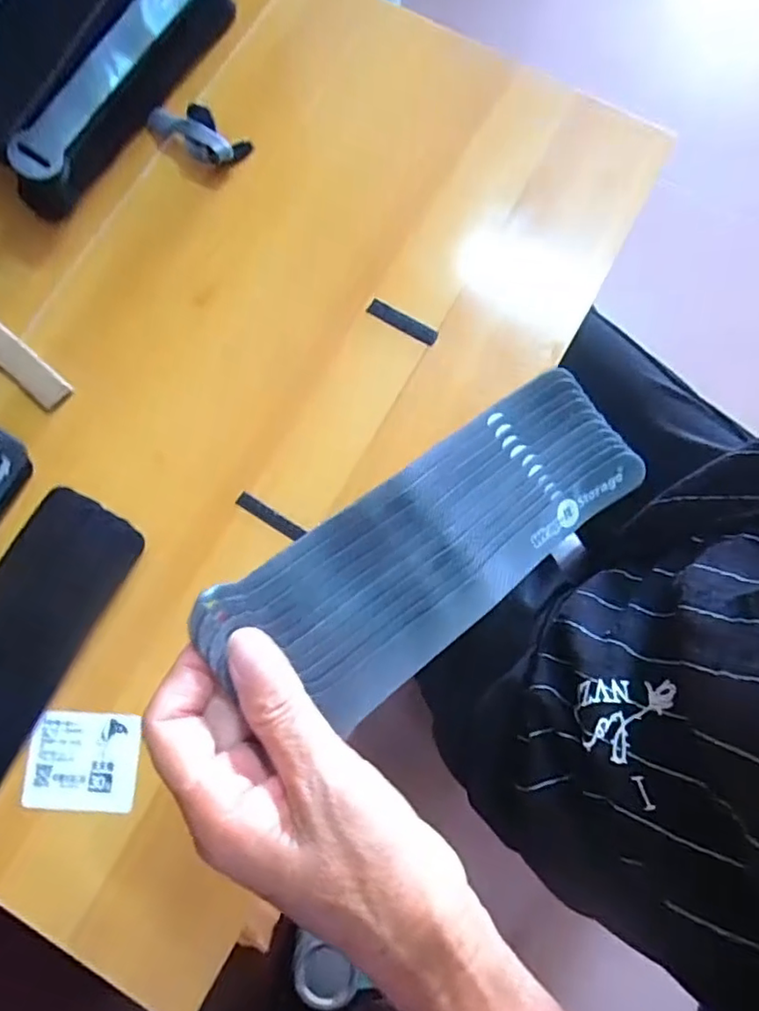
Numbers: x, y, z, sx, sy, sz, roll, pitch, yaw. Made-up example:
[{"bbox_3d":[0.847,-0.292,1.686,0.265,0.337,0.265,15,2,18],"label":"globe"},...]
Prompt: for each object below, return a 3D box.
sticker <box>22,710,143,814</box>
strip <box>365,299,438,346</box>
[{"bbox_3d":[-0.162,0.139,0.319,0.061,0.004,0.049,4,79,2],"label":"sticker"},{"bbox_3d":[0.014,-0.114,0.363,0.046,0.007,0.010,32,81,7],"label":"strip"}]

